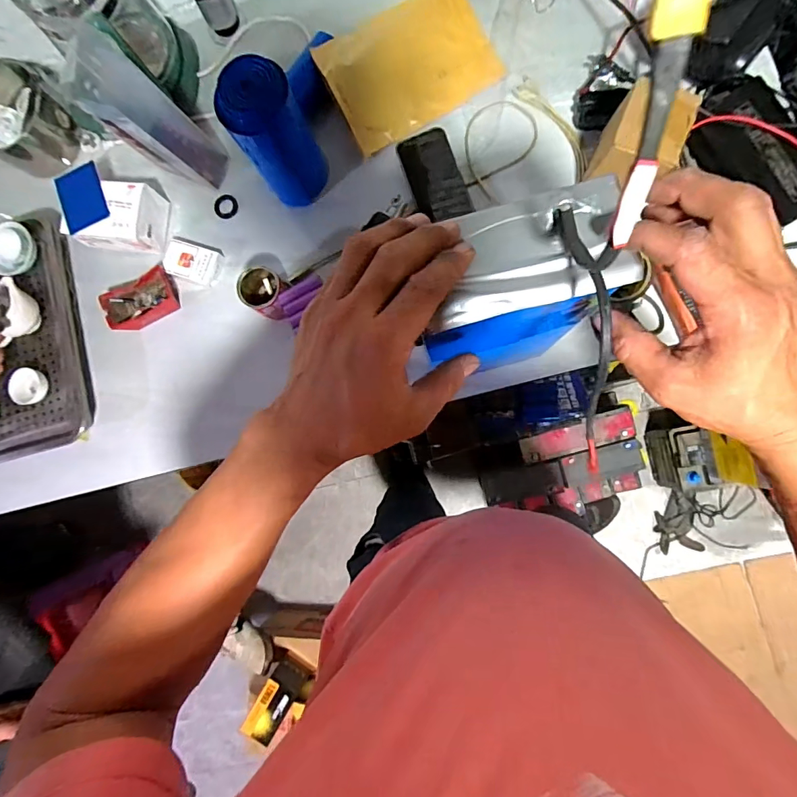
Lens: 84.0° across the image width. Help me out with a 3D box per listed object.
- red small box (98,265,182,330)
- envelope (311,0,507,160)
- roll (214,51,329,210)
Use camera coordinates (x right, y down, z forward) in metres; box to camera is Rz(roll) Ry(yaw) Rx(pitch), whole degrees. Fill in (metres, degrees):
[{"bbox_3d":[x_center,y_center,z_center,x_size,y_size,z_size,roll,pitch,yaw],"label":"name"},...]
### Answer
[{"bbox_3d":[-0.413,-0.158,0.710,0.111,0.035,0.070,-19,84,6],"label":"red small box"},{"bbox_3d":[0.016,-0.516,0.687,0.259,0.017,0.172,-32,98,-6],"label":"envelope"},{"bbox_3d":[-0.162,-0.353,0.614,0.093,0.190,0.101,-1,86,8],"label":"roll"}]

